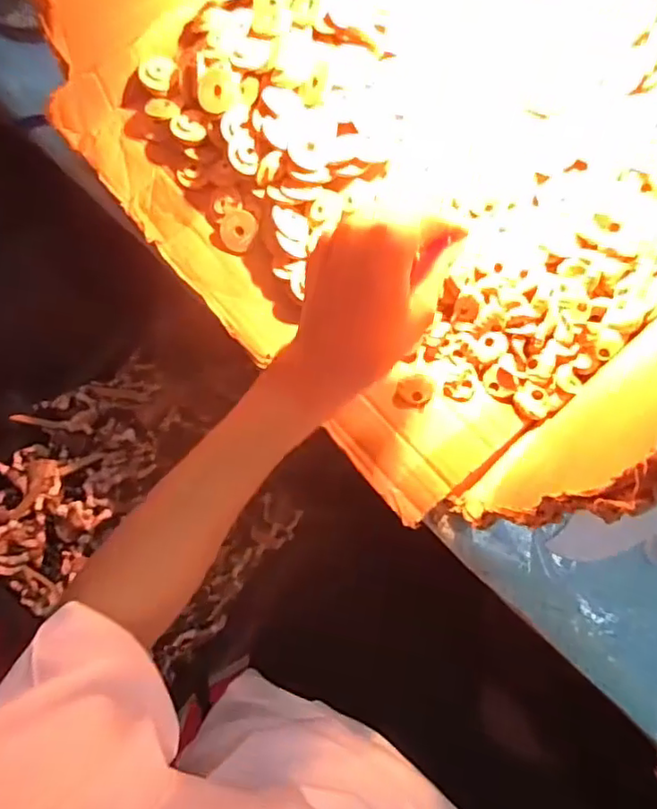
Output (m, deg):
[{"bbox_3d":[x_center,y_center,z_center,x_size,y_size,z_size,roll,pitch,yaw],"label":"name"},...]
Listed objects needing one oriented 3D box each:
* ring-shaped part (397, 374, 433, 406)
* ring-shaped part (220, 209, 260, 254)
[{"bbox_3d":[0.058,-0.010,0.389,0.023,0.004,0.020,10,100,-2],"label":"ring-shaped part"},{"bbox_3d":[-0.063,-0.122,0.411,0.027,0.004,0.027,1,109,4],"label":"ring-shaped part"}]

